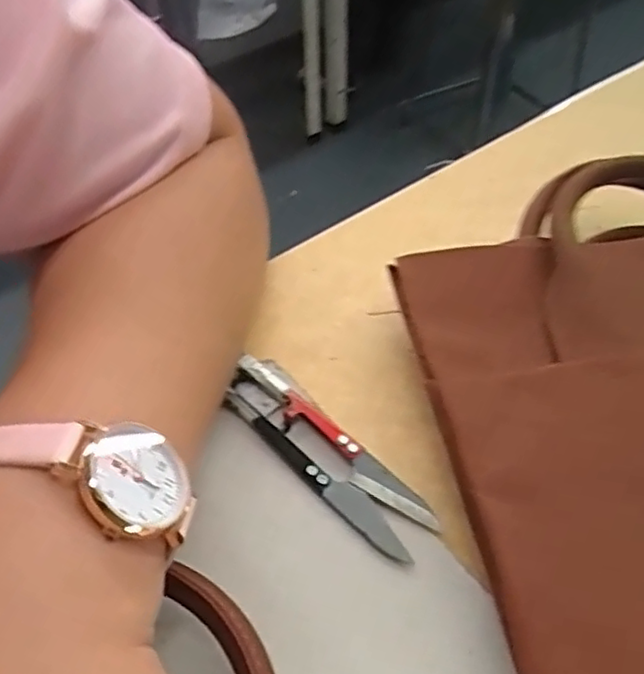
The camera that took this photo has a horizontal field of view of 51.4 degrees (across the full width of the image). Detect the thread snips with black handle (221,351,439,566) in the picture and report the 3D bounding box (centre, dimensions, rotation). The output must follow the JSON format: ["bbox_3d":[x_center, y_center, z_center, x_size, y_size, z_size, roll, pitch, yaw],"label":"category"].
[{"bbox_3d":[-0.001,0.041,0.244,0.022,0.005,0.095,-35,56,-29],"label":"thread snips with black handle"}]

